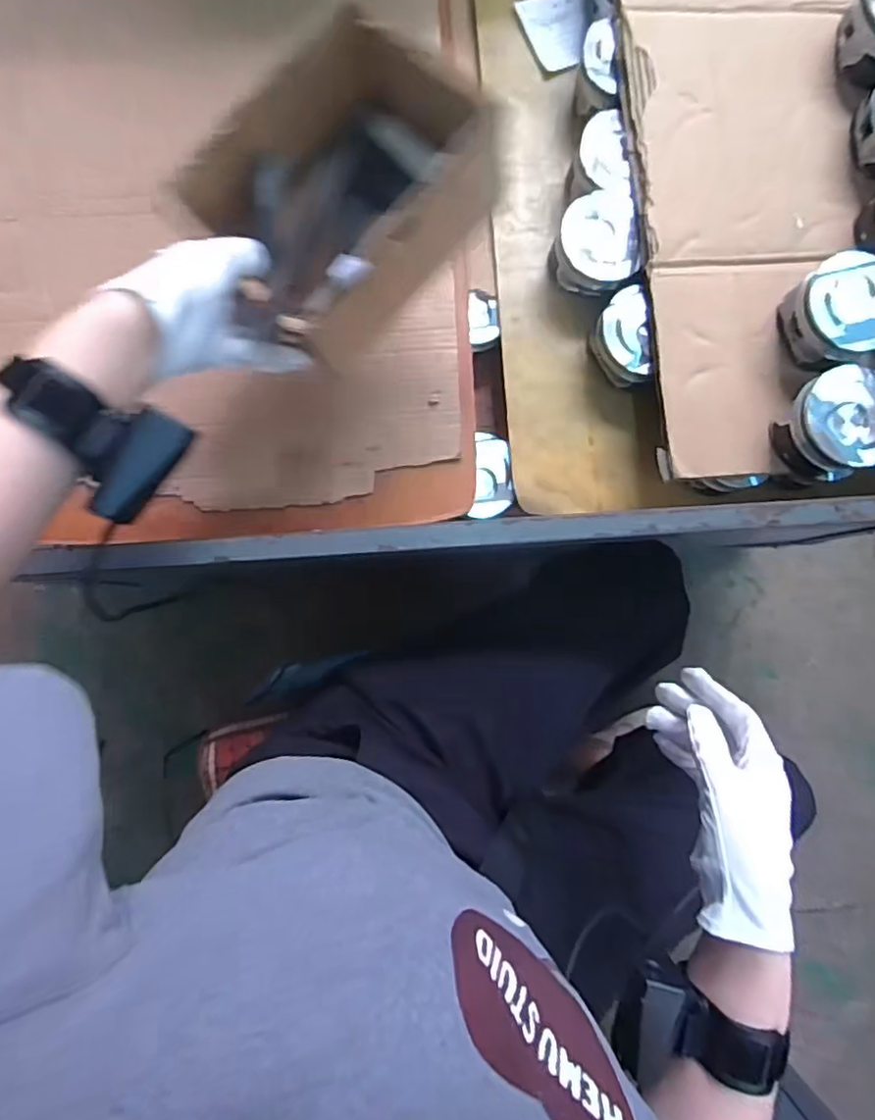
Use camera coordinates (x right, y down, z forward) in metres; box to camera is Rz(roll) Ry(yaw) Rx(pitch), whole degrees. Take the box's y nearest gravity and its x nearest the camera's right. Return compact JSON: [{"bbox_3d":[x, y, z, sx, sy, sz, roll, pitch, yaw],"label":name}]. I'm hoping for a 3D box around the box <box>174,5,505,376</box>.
[{"bbox_3d":[-0.068,-0.260,0.434,0.206,0.090,0.152,-43,91,-2],"label":"box"}]

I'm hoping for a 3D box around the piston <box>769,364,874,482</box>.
[{"bbox_3d":[0.354,-0.123,0.549,0.086,0.061,0.086,0,85,-1],"label":"piston"}]

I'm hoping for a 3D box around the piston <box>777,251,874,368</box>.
[{"bbox_3d":[0.358,-0.221,0.553,0.080,0.053,0.081,0,85,-1],"label":"piston"}]

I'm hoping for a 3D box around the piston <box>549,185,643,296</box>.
[{"bbox_3d":[0.154,-0.305,0.608,0.075,0.054,0.085,-6,89,-3],"label":"piston"}]

